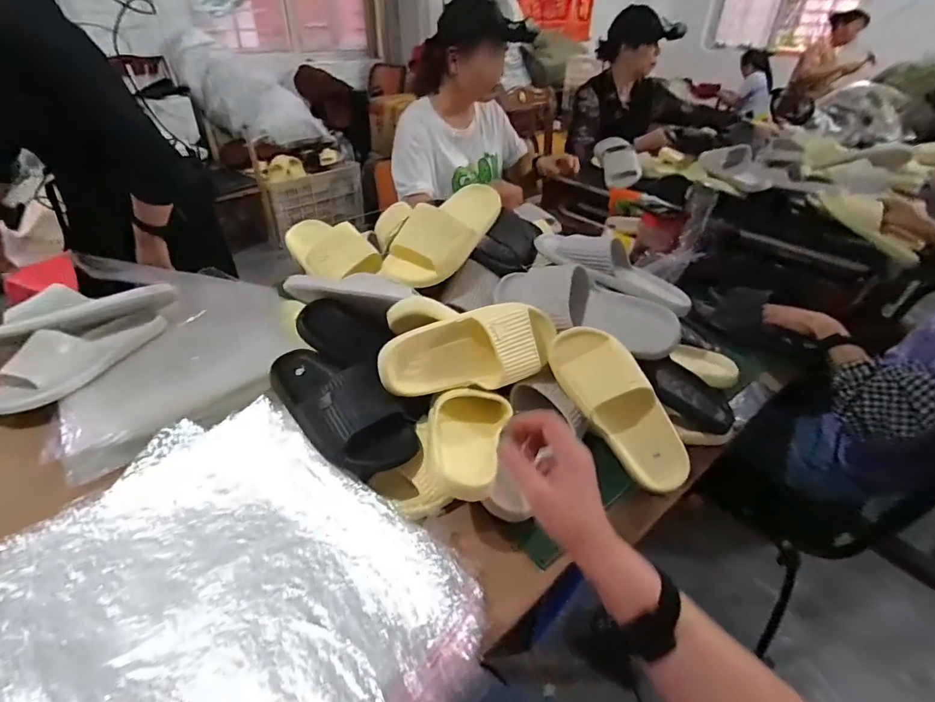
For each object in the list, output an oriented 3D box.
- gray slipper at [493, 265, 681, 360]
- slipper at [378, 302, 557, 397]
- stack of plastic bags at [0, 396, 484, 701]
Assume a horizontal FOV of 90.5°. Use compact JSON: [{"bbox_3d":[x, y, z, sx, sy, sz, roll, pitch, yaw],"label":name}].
[{"bbox_3d":[0.168,-0.063,0.708,0.289,0.084,0.096,21,40,24],"label":"gray slipper"},{"bbox_3d":[0.007,-0.004,0.637,0.256,0.102,0.082,-10,14,-13],"label":"slipper"},{"bbox_3d":[-0.254,0.244,0.464,0.464,0.041,0.365,26,42,30],"label":"stack of plastic bags"}]

